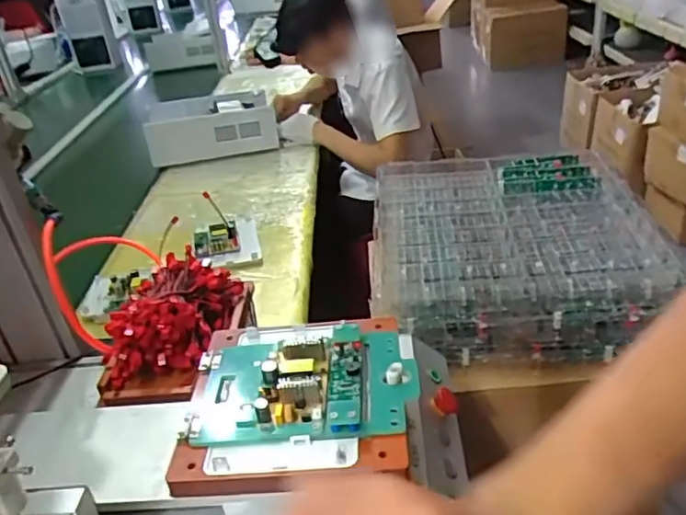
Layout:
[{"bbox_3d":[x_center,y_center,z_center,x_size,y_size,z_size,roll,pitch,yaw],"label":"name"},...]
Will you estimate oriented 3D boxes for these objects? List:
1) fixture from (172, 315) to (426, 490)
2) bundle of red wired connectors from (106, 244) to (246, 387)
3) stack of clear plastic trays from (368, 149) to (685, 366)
[{"bbox_3d":[-0.039,0.116,0.561,0.205,0.038,0.192,-4,31,4],"label":"fixture"},{"bbox_3d":[-0.211,0.068,0.718,0.121,0.073,0.177,3,33,16],"label":"bundle of red wired connectors"},{"bbox_3d":[0.241,-0.011,0.903,0.369,0.148,0.345,-3,32,6],"label":"stack of clear plastic trays"}]

